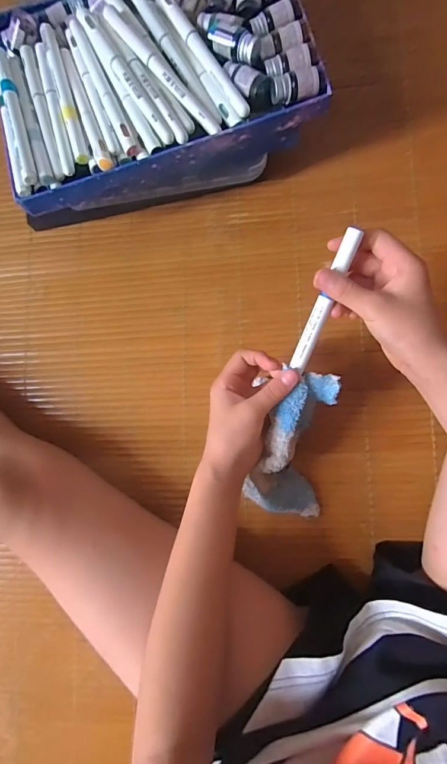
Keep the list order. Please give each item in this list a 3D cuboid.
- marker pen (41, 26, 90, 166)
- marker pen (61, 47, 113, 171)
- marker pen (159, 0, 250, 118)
[{"bbox_3d":[-0.137,-0.248,0.334,0.012,0.008,0.134,-18,82,5],"label":"marker pen"},{"bbox_3d":[-0.119,-0.235,0.330,0.013,0.010,0.124,-23,81,4],"label":"marker pen"},{"bbox_3d":[-0.018,-0.269,0.317,0.013,0.009,0.128,-33,81,2],"label":"marker pen"}]

